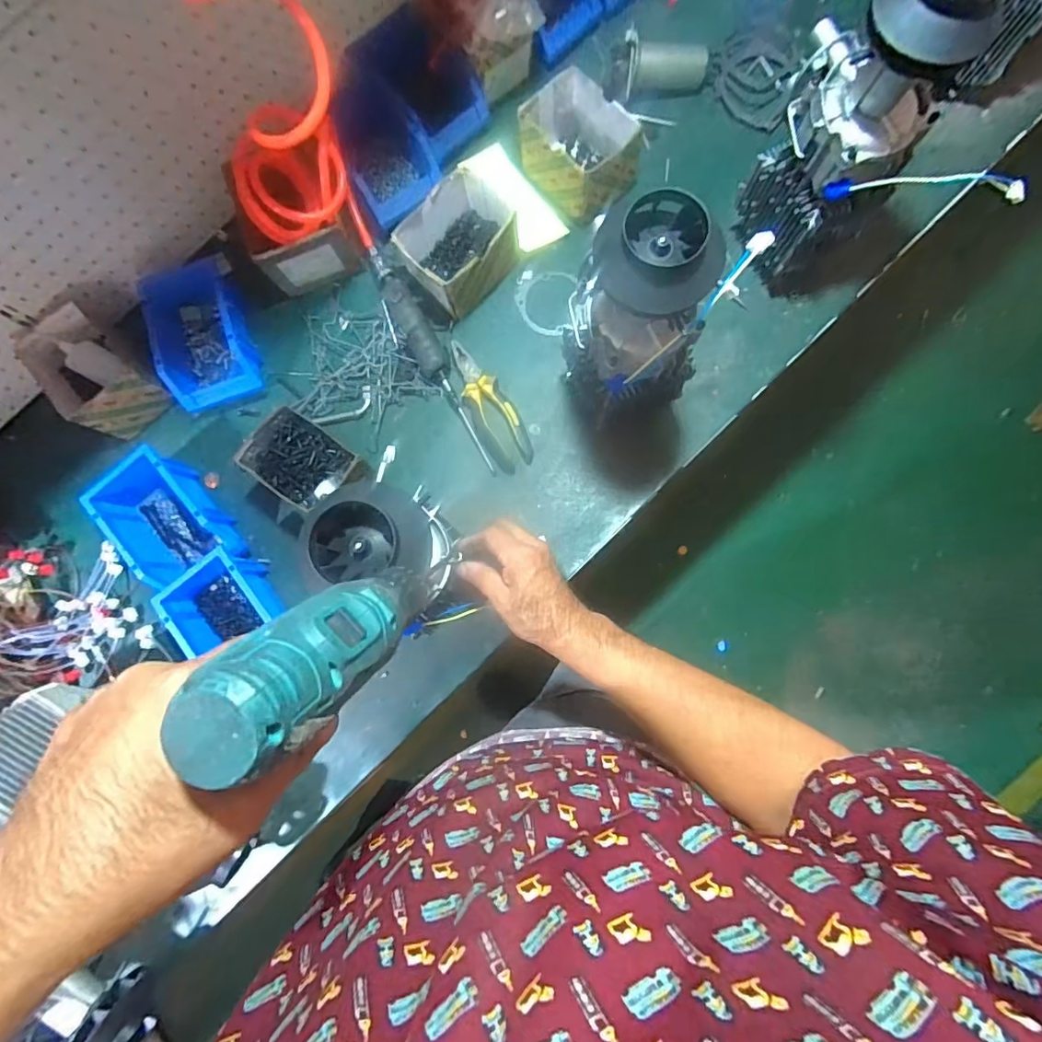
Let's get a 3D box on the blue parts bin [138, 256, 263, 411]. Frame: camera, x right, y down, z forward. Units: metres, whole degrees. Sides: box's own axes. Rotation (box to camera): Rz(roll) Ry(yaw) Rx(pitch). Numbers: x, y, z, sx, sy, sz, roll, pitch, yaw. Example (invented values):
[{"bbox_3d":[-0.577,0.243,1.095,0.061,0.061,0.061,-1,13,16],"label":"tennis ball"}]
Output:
[{"bbox_3d":[-0.459,-0.273,0.759,0.123,0.080,0.201,-21,82,-5],"label":"blue parts bin"}]

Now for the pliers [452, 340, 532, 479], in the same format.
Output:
[{"bbox_3d":[-0.045,-0.165,0.748,0.058,0.015,0.200,-24,83,-5],"label":"pliers"}]

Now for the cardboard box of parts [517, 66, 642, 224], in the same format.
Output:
[{"bbox_3d":[0.078,-0.523,0.748,0.109,0.105,0.153,-38,84,-7],"label":"cardboard box of parts"}]

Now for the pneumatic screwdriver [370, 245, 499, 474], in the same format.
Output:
[{"bbox_3d":[-0.132,-0.246,0.740,0.050,0.035,0.326,-30,83,-6],"label":"pneumatic screwdriver"}]

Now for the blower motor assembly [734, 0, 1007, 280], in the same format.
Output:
[{"bbox_3d":[0.344,-0.419,0.590,0.145,0.314,0.107,35,82,4],"label":"blower motor assembly"}]

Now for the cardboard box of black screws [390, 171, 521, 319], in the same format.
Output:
[{"bbox_3d":[-0.087,-0.385,0.735,0.124,0.086,0.151,44,82,5],"label":"cardboard box of black screws"}]

